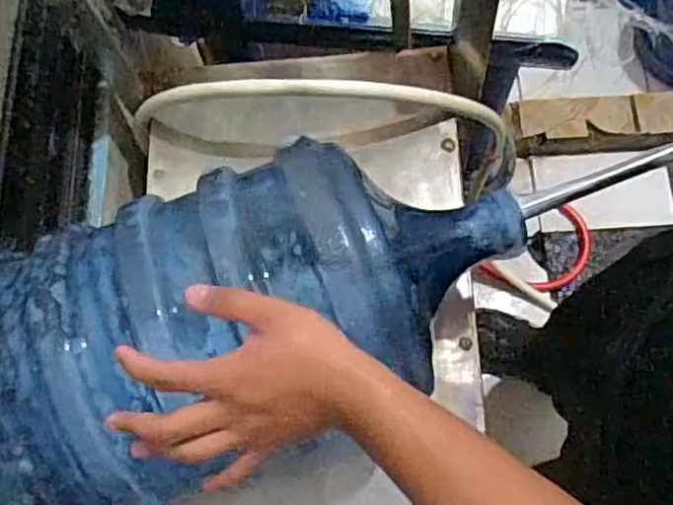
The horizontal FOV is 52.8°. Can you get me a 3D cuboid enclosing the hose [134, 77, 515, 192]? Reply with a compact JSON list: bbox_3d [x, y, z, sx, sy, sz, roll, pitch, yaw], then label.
[{"bbox_3d":[-0.012,-0.171,0.793,0.495,0.199,0.088,5,72,3],"label":"hose"}]

